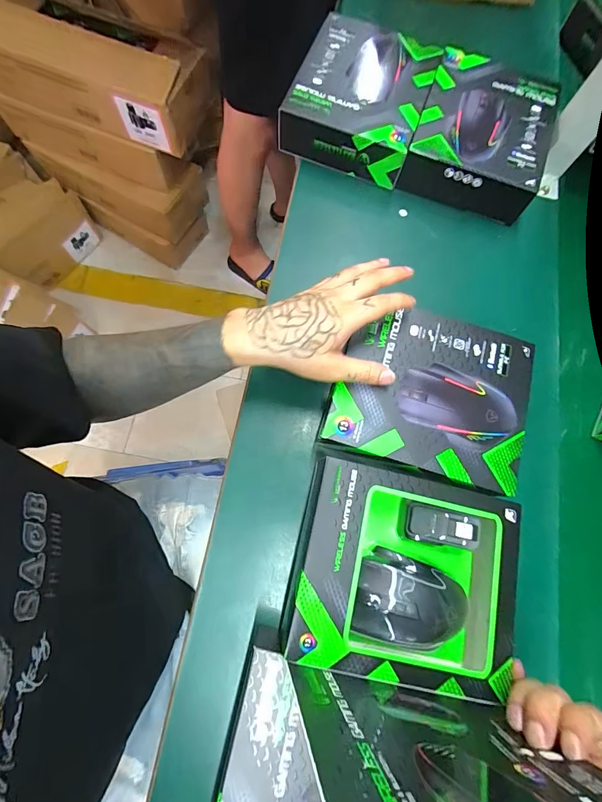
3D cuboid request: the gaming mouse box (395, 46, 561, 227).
[{"bbox_3d":[0.223,-0.330,0.447,0.155,0.051,0.192,20,76,3],"label":"gaming mouse box"}]

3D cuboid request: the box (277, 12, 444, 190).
[{"bbox_3d":[0.077,-0.381,0.452,0.160,0.057,0.174,19,76,2],"label":"box"}]

